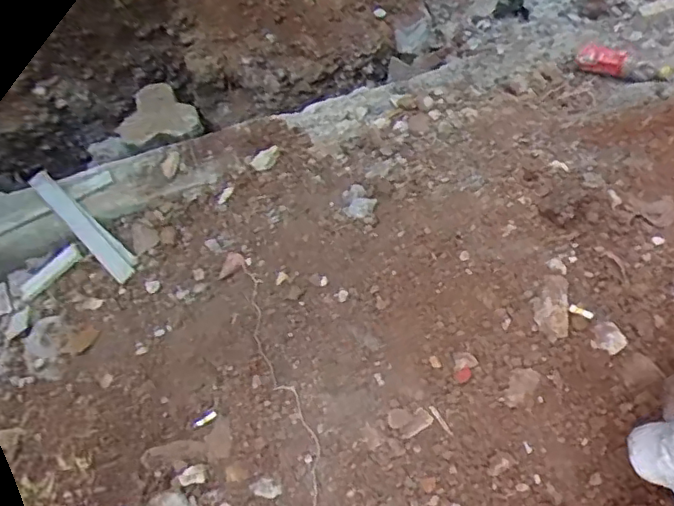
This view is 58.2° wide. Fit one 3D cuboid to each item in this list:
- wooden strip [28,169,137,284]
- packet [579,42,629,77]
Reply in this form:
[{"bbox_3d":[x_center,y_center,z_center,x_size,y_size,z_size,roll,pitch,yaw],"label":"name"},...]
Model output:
[{"bbox_3d":[-0.571,-0.066,1.361,0.344,0.032,0.057,43,70,11],"label":"wooden strip"},{"bbox_3d":[0.587,-0.432,1.342,0.094,0.022,0.069,20,67,22],"label":"packet"}]

